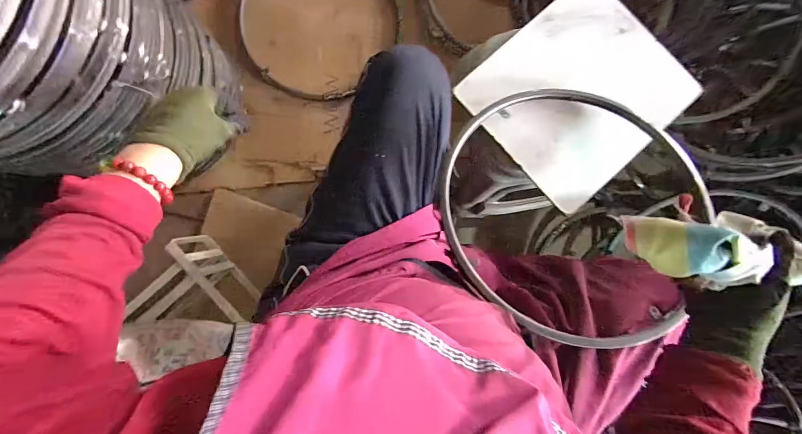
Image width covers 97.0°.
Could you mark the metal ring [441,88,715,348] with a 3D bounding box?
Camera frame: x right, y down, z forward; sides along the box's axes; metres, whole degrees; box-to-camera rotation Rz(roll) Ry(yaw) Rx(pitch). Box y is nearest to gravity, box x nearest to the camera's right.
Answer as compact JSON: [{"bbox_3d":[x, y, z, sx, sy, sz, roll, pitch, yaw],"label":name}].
[{"bbox_3d":[0.263,-0.019,0.523,0.405,0.039,0.391,2,69,-4],"label":"metal ring"}]

